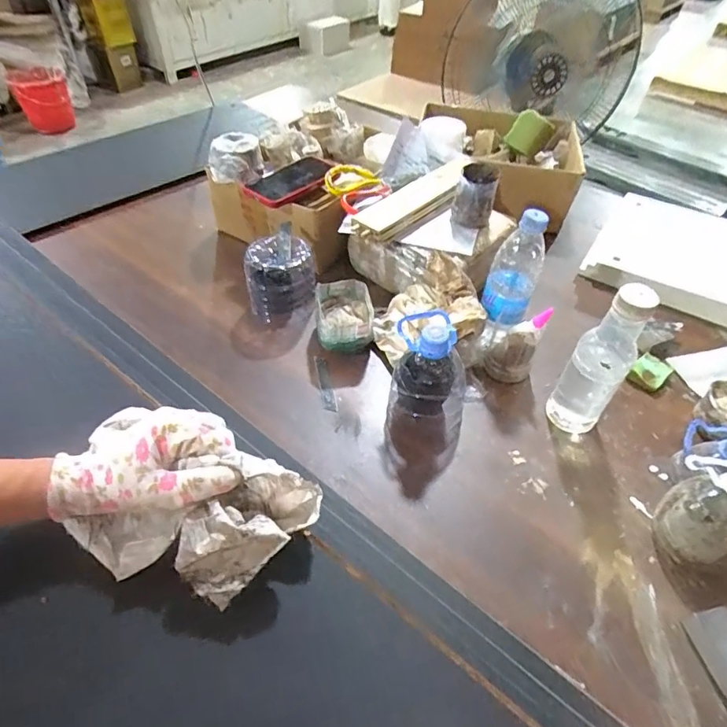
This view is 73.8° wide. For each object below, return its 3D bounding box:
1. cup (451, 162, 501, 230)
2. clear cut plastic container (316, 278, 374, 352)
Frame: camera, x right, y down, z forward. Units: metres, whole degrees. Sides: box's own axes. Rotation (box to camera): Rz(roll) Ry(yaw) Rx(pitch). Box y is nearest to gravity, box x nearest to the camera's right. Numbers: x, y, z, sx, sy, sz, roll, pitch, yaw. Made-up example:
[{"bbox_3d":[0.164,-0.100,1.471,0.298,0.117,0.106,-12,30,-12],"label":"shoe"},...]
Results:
[{"bbox_3d":[0.175,-0.263,0.770,0.061,0.096,0.062,9,49,6],"label":"cup"},{"bbox_3d":[-0.030,-0.068,0.728,0.078,0.064,0.109,-3,49,-4],"label":"clear cut plastic container"}]

